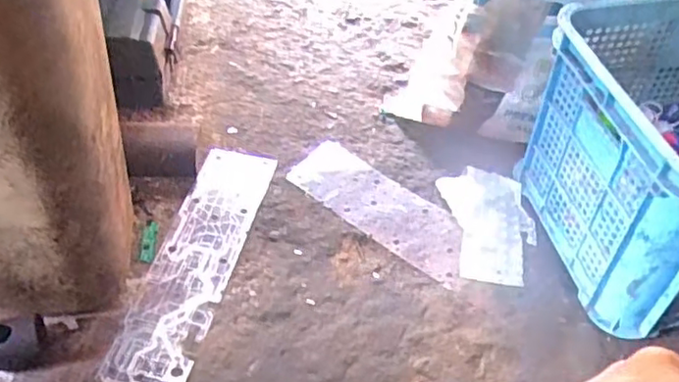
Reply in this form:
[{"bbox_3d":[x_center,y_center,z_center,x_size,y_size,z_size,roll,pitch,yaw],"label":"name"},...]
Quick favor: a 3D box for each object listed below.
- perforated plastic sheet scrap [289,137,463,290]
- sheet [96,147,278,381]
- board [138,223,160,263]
[{"bbox_3d":[0.069,0.027,1.010,0.305,0.006,0.112,34,57,20],"label":"perforated plastic sheet scrap"},{"bbox_3d":[-0.209,0.097,0.949,0.113,0.007,0.418,14,53,5],"label":"sheet"},{"bbox_3d":[-0.283,0.077,0.967,0.024,0.008,0.073,-1,49,-4],"label":"board"}]

